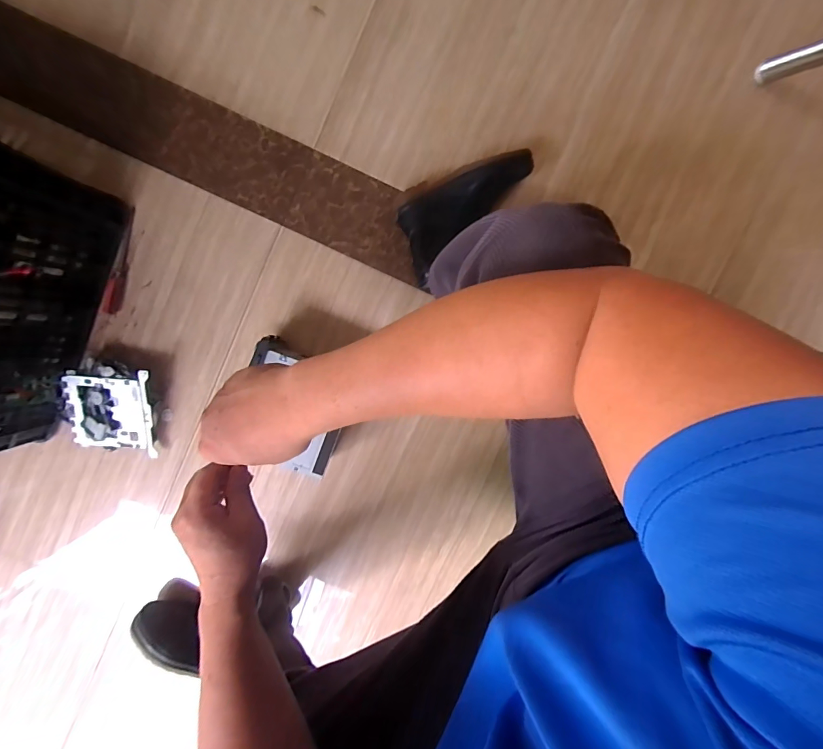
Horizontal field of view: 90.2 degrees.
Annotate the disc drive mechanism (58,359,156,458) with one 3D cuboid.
[{"bbox_3d":[-0.532,0.061,0.735,0.143,0.058,0.162,5,106,-8],"label":"disc drive mechanism"}]

